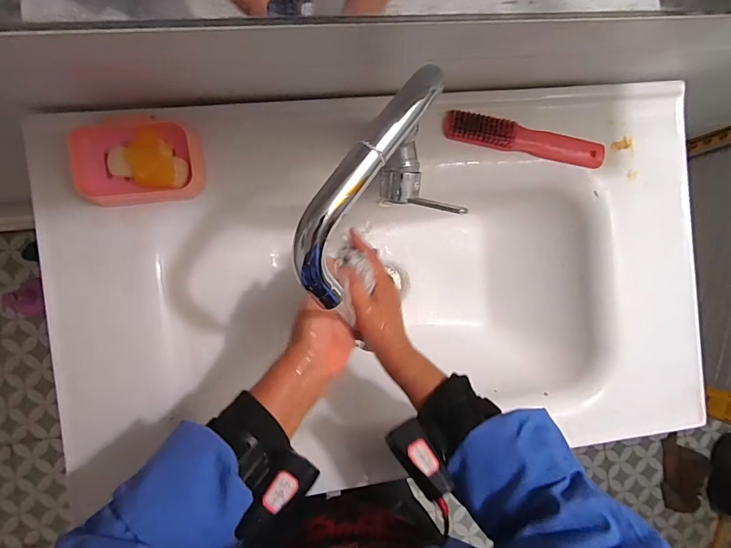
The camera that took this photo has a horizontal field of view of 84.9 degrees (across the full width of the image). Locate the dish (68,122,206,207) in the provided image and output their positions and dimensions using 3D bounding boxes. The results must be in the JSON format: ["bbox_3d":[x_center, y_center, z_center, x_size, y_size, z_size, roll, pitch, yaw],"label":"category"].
[{"bbox_3d":[-0.248,-0.121,0.443,0.127,0.038,0.085,-7,89,-7],"label":"dish"}]

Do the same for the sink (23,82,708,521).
[{"bbox_3d":[0.036,0.016,0.554,0.796,0.173,0.457,-6,89,-7],"label":"sink"}]

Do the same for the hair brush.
[{"bbox_3d":[0.203,-0.170,0.506,0.211,0.020,0.033,9,87,-7],"label":"hair brush"}]

